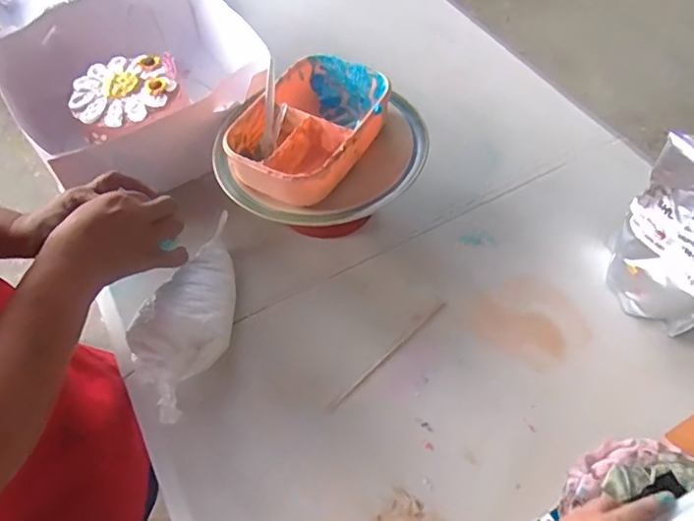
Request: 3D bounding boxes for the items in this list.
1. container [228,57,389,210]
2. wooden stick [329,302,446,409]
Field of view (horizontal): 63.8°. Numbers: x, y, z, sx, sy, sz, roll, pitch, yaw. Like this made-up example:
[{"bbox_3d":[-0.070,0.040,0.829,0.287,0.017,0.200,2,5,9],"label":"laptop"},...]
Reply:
[{"bbox_3d":[-0.042,-0.161,0.688,0.142,0.063,0.209,26,61,19],"label":"container"},{"bbox_3d":[0.049,0.105,0.624,0.181,0.005,0.007,-39,62,-21],"label":"wooden stick"}]

